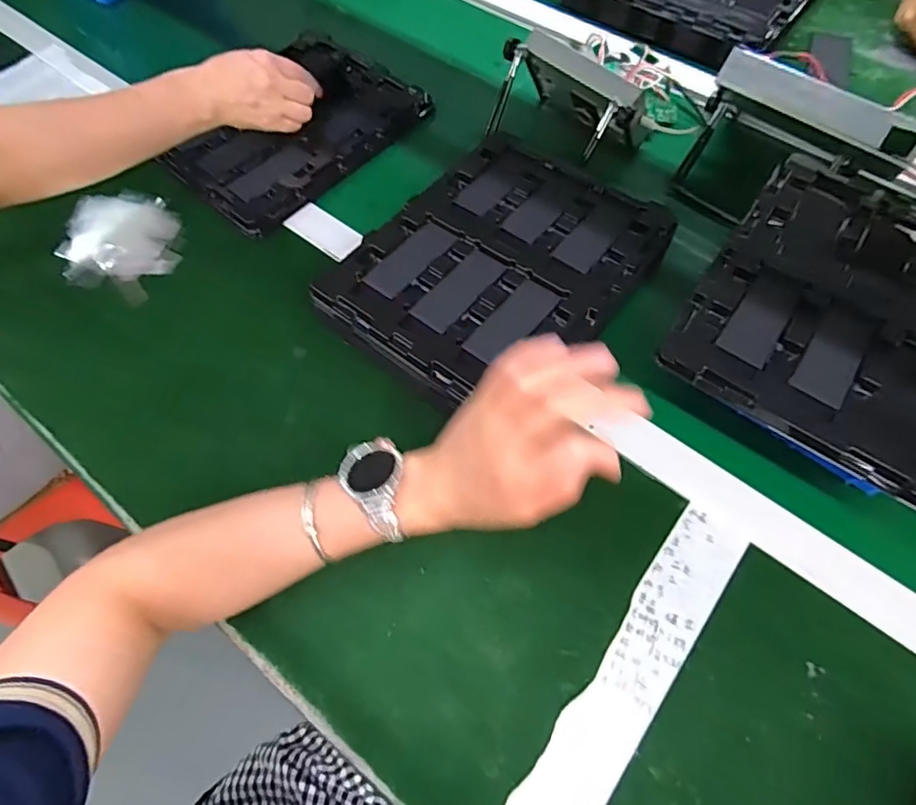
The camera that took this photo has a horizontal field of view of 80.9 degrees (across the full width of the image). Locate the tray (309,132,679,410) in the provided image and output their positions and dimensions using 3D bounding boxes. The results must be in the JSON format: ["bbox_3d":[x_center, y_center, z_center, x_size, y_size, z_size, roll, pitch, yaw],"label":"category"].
[{"bbox_3d":[0.036,-0.121,0.502,0.216,0.051,0.273,37,71,17],"label":"tray"}]

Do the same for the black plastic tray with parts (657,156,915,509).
[{"bbox_3d":[0.319,-0.077,0.429,0.214,0.019,0.270,34,70,16],"label":"black plastic tray with parts"}]

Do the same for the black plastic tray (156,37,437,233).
[{"bbox_3d":[-0.197,-0.327,0.628,0.217,0.017,0.275,39,72,18],"label":"black plastic tray"}]

